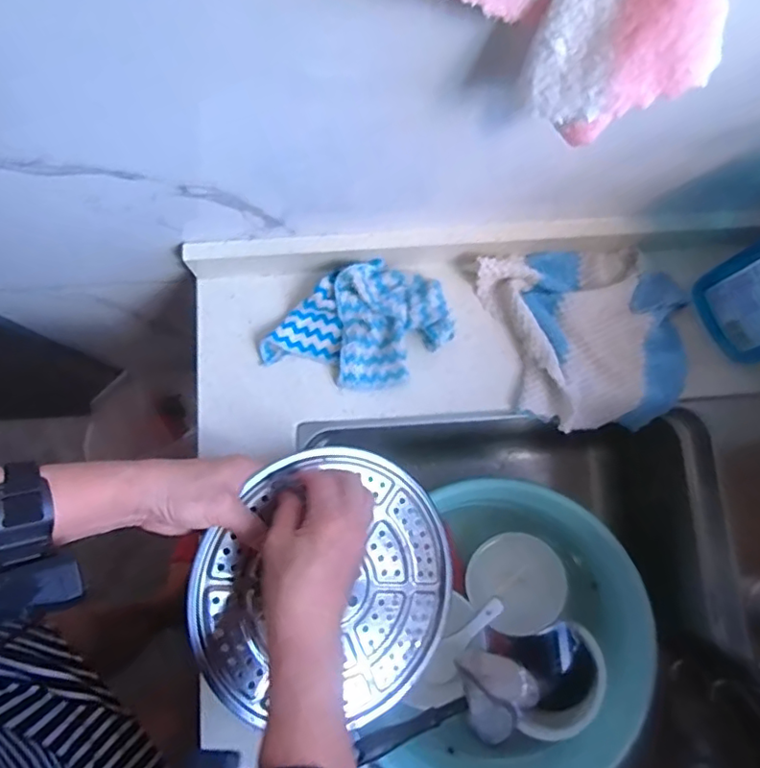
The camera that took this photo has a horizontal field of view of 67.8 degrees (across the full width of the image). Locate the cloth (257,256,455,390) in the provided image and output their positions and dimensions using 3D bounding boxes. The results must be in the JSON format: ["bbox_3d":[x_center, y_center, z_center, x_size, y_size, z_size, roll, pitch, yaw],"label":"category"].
[{"bbox_3d":[-0.017,-0.047,0.508,0.145,0.034,0.114,-44,83,-8],"label":"cloth"}]

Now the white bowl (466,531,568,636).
[{"bbox_3d":[0.156,0.227,0.654,0.111,0.044,0.105,0,79,-1],"label":"white bowl"}]

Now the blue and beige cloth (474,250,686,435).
[{"bbox_3d":[0.186,-0.042,0.524,0.174,0.045,0.159,-4,79,-2],"label":"blue and beige cloth"}]

